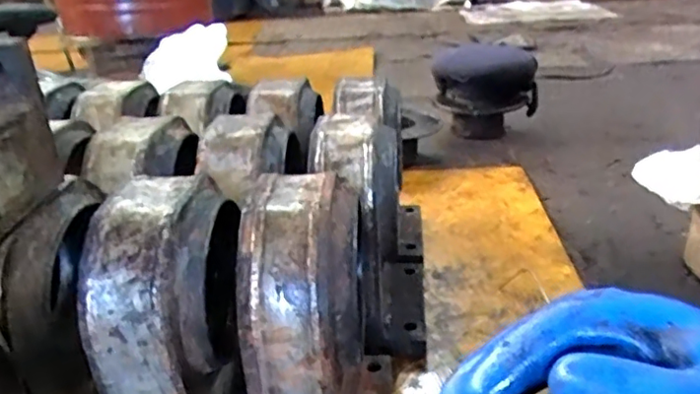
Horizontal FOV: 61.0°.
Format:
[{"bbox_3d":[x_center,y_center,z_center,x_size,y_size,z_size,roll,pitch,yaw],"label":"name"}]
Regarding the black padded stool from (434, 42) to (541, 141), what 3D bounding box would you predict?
[{"bbox_3d":[0.400,-0.306,1.759,0.304,0.276,0.315,2,25,14],"label":"black padded stool"}]

